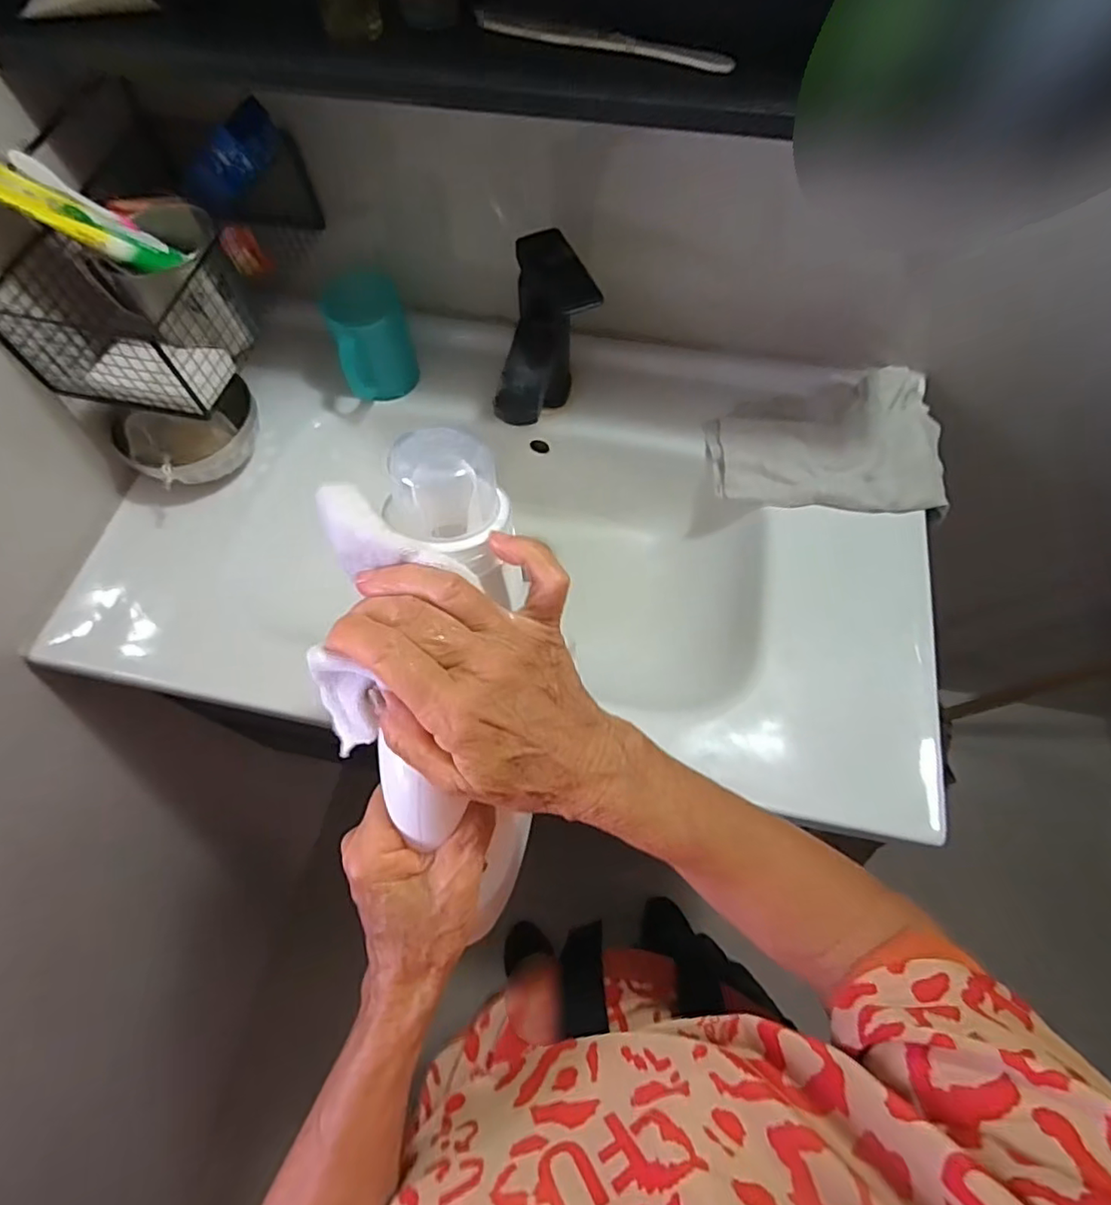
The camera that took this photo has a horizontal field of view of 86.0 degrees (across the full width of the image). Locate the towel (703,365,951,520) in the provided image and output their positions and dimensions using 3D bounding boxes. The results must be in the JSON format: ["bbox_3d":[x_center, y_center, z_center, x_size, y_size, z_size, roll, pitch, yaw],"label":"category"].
[{"bbox_3d":[0.277,-0.168,0.608,0.229,0.036,0.167,5,64,3],"label":"towel"}]

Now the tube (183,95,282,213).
[{"bbox_3d":[-0.277,-0.373,0.508,0.102,0.035,0.037,-15,58,36],"label":"tube"}]

